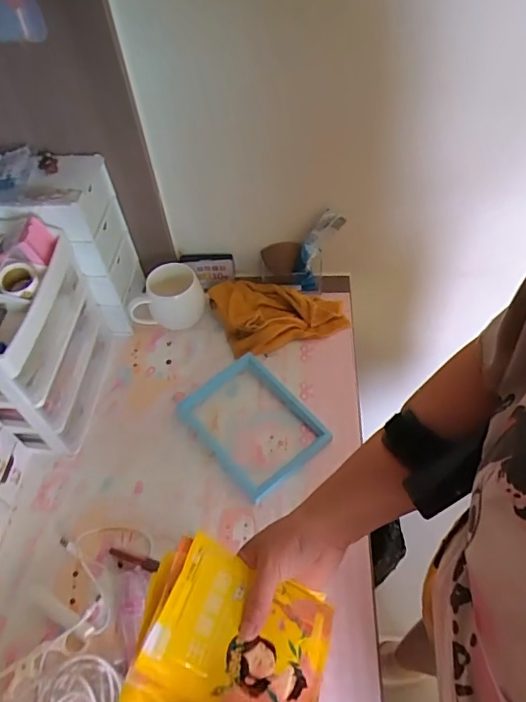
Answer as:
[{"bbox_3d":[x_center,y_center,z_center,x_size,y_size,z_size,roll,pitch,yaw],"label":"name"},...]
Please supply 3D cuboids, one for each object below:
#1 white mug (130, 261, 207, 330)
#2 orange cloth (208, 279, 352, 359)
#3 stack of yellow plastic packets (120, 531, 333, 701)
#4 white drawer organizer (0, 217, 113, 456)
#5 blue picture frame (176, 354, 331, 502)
[{"bbox_3d":[-0.155,-0.086,0.793,0.117,0.087,0.075,-5,52,1],"label":"white mug"},{"bbox_3d":[0.025,-0.077,0.800,0.197,0.039,0.148,-18,53,-9],"label":"orange cloth"},{"bbox_3d":[-0.029,0.264,0.431,0.171,0.031,0.146,30,47,-7],"label":"stack of yellow plastic packets"},{"bbox_3d":[-0.334,-0.020,0.648,0.168,0.242,0.227,-3,52,2],"label":"white drawer organizer"},{"bbox_3d":[-0.016,0.096,0.695,0.142,0.014,0.194,-35,58,-21],"label":"blue picture frame"}]

